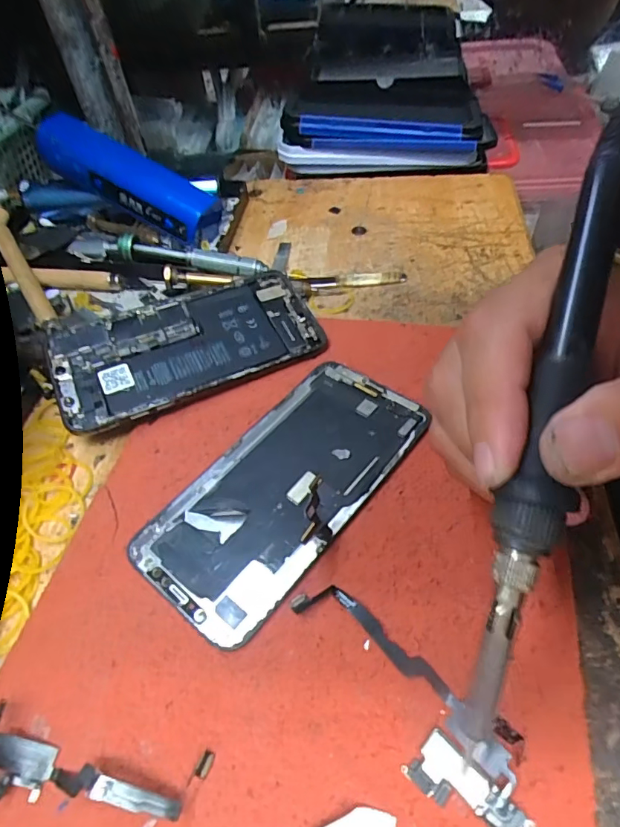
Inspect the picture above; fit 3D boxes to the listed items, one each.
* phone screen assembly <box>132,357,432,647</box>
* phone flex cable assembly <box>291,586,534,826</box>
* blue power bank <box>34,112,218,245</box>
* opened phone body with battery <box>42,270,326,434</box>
[{"bbox_3d":[-0.010,0.029,0.223,0.066,0.006,0.139,32,60,27],"label":"phone screen assembly"},{"bbox_3d":[0.030,0.094,0.166,0.094,0.005,0.030,35,60,27],"label":"phone flex cable assembly"},{"bbox_3d":[-0.129,-0.165,0.349,0.120,0.032,0.033,29,55,-1],"label":"blue power bank"},{"bbox_3d":[-0.067,-0.039,0.271,0.139,0.004,0.073,-18,60,-15],"label":"opened phone body with battery"}]

